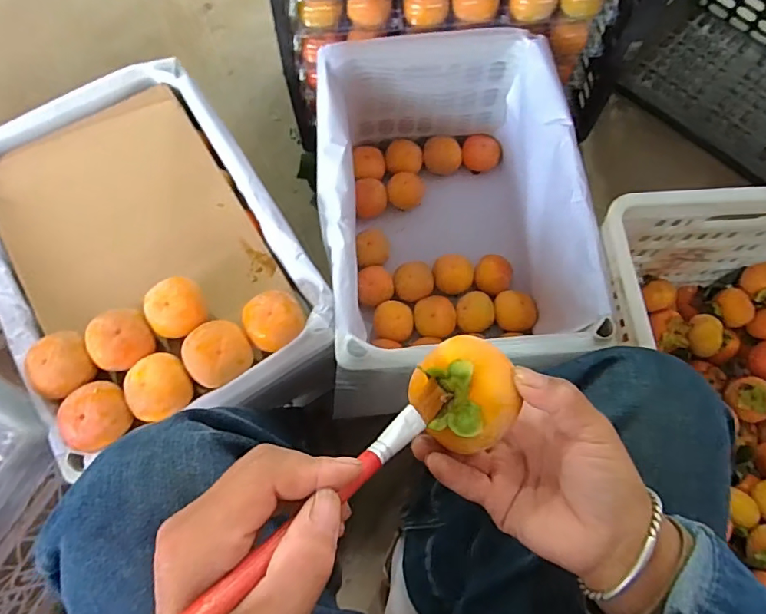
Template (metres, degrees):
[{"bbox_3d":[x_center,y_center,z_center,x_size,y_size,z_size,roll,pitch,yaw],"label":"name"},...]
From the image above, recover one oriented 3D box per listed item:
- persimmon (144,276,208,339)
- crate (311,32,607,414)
[{"bbox_3d":[-0.205,0.006,0.505,0.054,0.048,0.059,0,71,-1],"label":"persimmon"},{"bbox_3d":[0.075,-0.112,0.666,0.289,0.230,0.421,-4,71,-2],"label":"crate"}]

